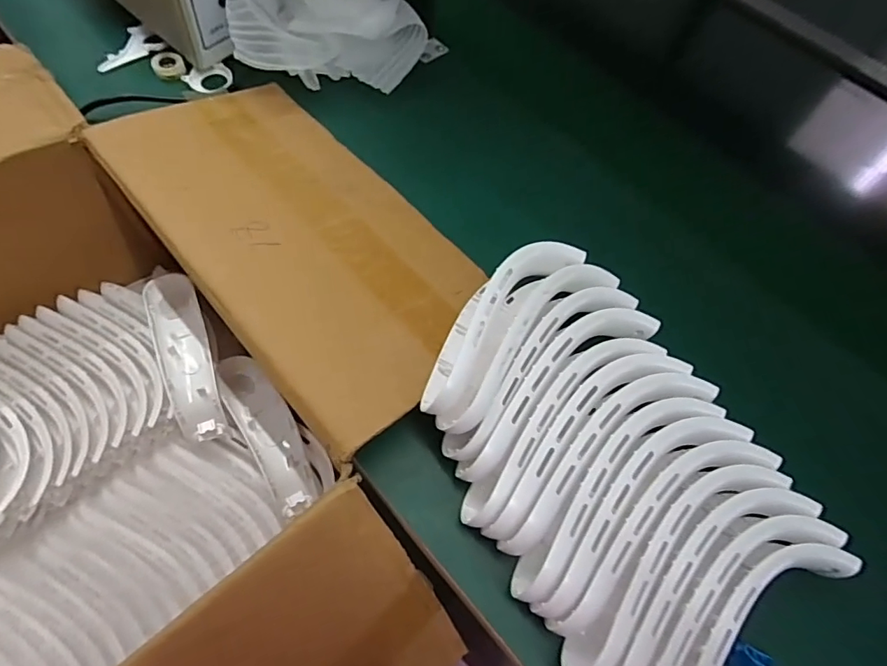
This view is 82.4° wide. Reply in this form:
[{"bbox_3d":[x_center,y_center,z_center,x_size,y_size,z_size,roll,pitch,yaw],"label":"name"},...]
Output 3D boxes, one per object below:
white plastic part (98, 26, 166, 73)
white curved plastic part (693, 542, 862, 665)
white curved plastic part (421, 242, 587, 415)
[{"bbox_3d":[-0.355,-0.317,0.564,0.071,0.005,0.050,-35,70,-19],"label":"white plastic part"},{"bbox_3d":[0.182,0.192,0.326,0.202,0.046,0.050,-30,69,-17],"label":"white curved plastic part"},{"bbox_3d":[0.043,-0.020,0.395,0.049,0.049,0.194,37,67,14],"label":"white curved plastic part"}]

